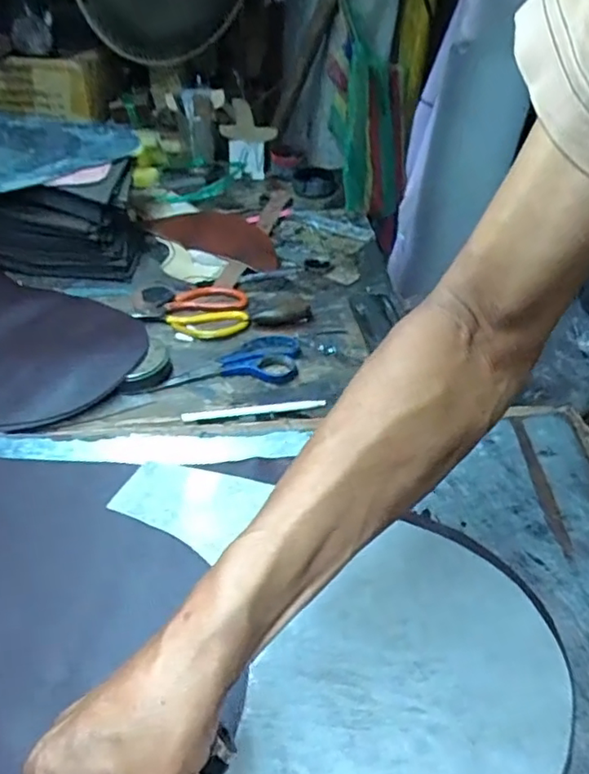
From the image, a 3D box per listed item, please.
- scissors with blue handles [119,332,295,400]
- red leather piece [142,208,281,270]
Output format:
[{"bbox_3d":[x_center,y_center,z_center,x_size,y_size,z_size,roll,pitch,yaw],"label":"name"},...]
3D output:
[{"bbox_3d":[-0.075,-0.015,0.628,0.194,0.010,0.071,-19,46,-25],"label":"scissors with blue handles"},{"bbox_3d":[-0.108,-0.239,0.908,0.230,0.010,0.134,27,45,23],"label":"red leather piece"}]

